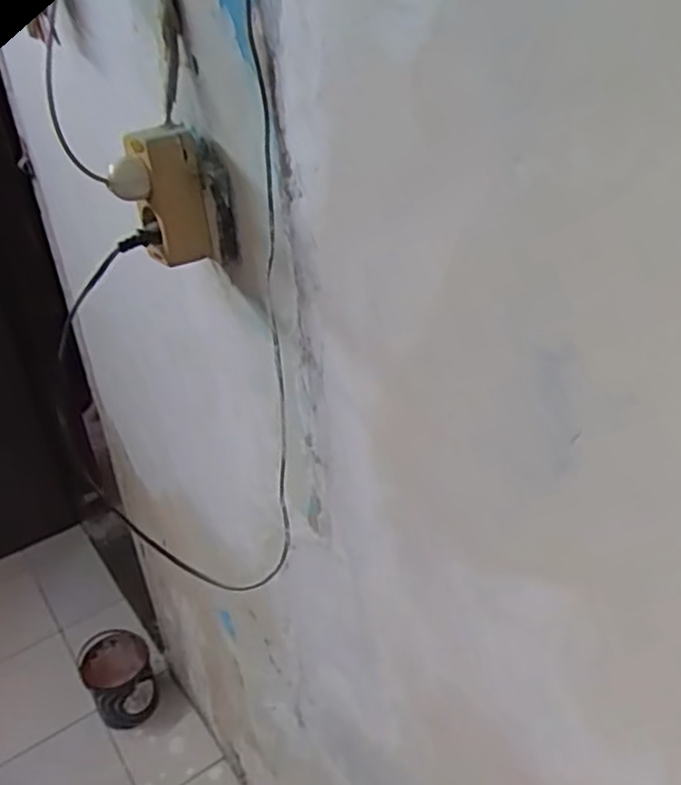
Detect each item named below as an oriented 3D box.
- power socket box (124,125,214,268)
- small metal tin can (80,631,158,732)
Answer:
[{"bbox_3d":[-0.140,-0.162,0.603,0.054,0.109,0.039,-11,35,-12],"label":"power socket box"},{"bbox_3d":[-0.540,0.699,1.767,0.159,0.147,0.197,-17,36,-20],"label":"small metal tin can"}]

